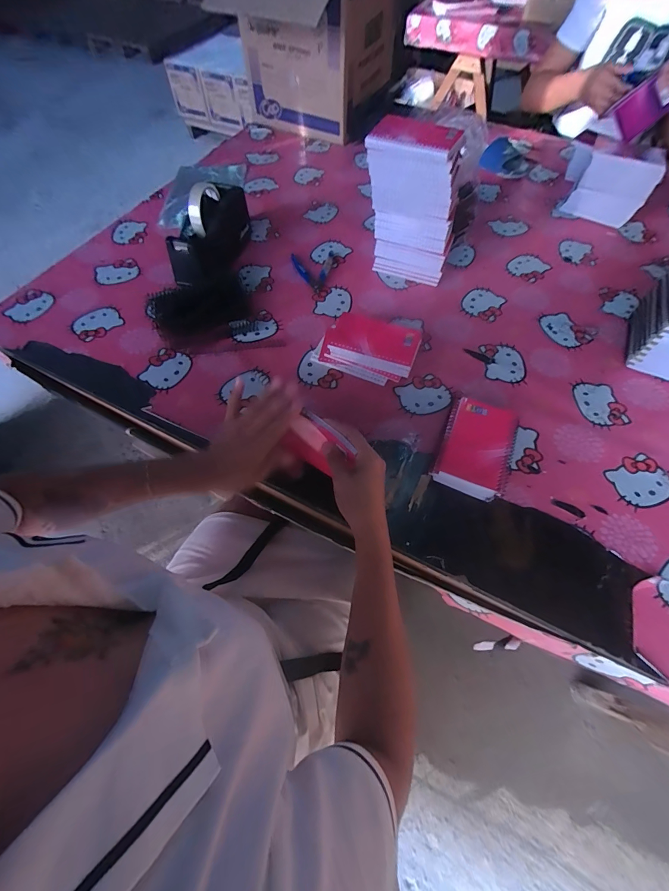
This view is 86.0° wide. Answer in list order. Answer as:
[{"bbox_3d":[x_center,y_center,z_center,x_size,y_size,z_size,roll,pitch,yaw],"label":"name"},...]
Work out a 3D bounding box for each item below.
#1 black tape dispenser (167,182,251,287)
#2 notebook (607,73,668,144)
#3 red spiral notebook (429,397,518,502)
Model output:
[{"bbox_3d":[-0.228,-0.395,0.668,0.068,0.111,0.209,18,62,9],"label":"black tape dispenser"},{"bbox_3d":[0.703,-0.765,0.804,0.124,0.095,0.022,-31,42,23],"label":"notebook"},{"bbox_3d":[0.196,0.001,0.500,0.089,0.031,0.142,22,63,11],"label":"red spiral notebook"}]

